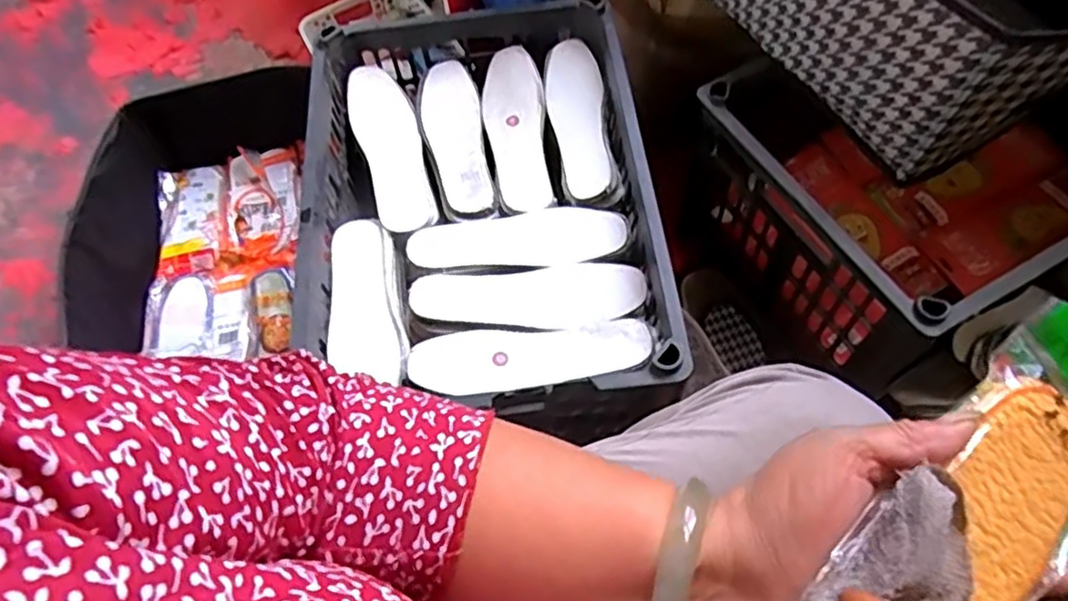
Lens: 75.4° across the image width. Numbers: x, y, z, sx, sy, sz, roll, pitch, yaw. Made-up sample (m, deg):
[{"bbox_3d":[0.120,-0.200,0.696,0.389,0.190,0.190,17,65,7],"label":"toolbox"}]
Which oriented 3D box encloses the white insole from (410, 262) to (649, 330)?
[{"bbox_3d":[-0.007,-0.002,0.670,0.221,0.020,0.075,-2,61,0],"label":"white insole"}]

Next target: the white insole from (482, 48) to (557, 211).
[{"bbox_3d":[-0.019,-0.196,0.780,0.067,0.022,0.218,-7,62,-3],"label":"white insole"}]

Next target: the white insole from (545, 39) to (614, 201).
[{"bbox_3d":[0.048,-0.207,0.777,0.064,0.027,0.215,-1,61,1],"label":"white insole"}]

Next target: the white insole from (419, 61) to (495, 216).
[{"bbox_3d":[-0.091,-0.188,0.781,0.066,0.008,0.212,-9,62,-4],"label":"white insole"}]

